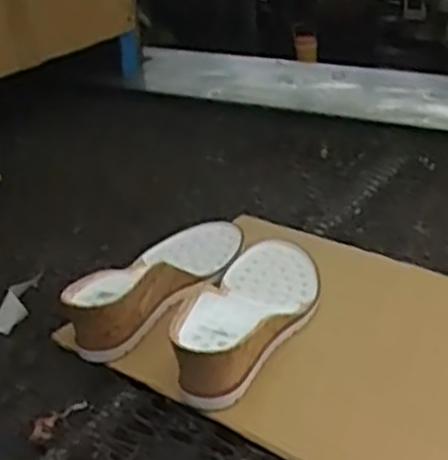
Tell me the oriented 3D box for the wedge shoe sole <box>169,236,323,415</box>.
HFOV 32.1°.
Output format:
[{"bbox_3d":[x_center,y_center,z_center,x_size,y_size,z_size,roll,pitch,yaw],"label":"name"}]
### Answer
[{"bbox_3d":[0.031,0.060,0.669,0.103,0.056,0.247,3,26,13],"label":"wedge shoe sole"}]

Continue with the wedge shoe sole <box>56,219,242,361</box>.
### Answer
[{"bbox_3d":[-0.052,0.038,0.728,0.096,0.053,0.238,6,27,18],"label":"wedge shoe sole"}]

